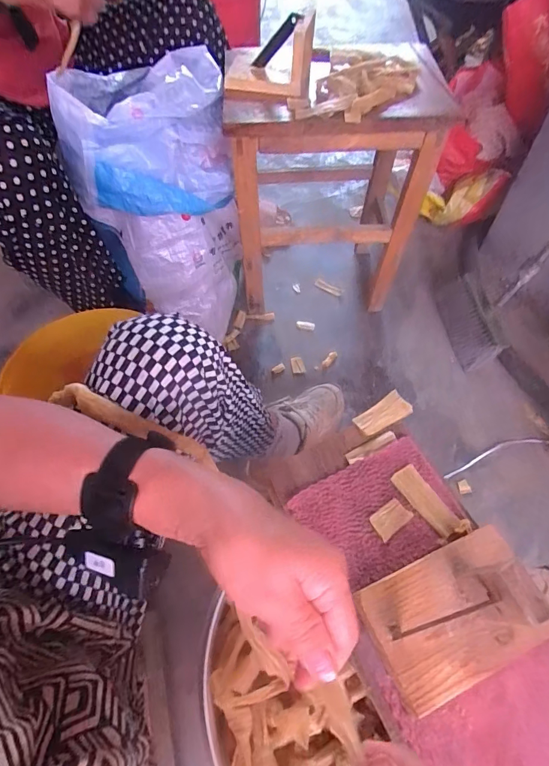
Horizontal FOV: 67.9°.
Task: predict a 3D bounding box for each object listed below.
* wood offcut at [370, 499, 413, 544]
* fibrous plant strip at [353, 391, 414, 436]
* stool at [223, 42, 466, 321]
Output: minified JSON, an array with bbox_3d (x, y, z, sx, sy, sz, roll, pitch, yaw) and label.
[{"bbox_3d":[0.109,0.127,0.383,0.037,0.006,0.024,-32,62,-19],"label":"wood offcut"},{"bbox_3d":[0.120,0.035,0.448,0.068,0.007,0.029,-30,75,-23],"label":"fibrous plant strip"},{"bbox_3d":[0.101,-0.330,0.790,0.354,0.436,0.226,-10,57,-6],"label":"stool"}]

